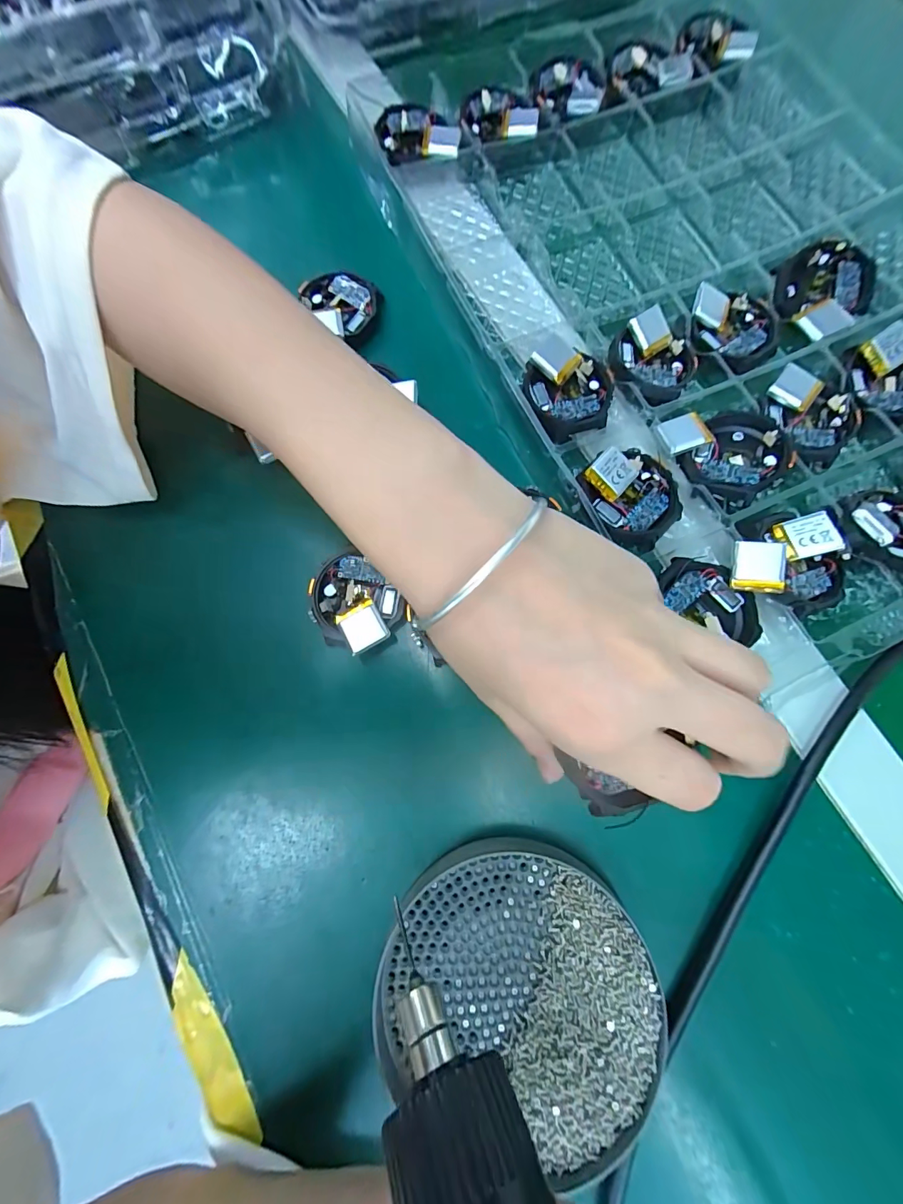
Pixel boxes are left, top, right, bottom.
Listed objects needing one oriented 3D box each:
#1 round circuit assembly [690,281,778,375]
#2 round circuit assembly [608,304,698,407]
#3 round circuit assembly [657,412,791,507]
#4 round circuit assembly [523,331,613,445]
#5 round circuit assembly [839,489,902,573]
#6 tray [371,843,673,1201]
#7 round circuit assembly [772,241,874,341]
[{"bbox_3d":[0.166,-0.160,0.239,0.049,0.015,0.049,0,78,1],"label":"round circuit assembly"},{"bbox_3d":[0.115,-0.139,0.231,0.046,0.013,0.054,29,80,7],"label":"round circuit assembly"},{"bbox_3d":[0.147,-0.083,0.215,0.049,0.014,0.057,-36,80,-6],"label":"round circuit assembly"},{"bbox_3d":[0.064,-0.118,0.225,0.045,0.018,0.053,-23,79,-4],"label":"round circuit assembly"},{"bbox_3d":[0.222,-0.036,0.202,0.044,0.015,0.047,0,78,1],"label":"round circuit assembly"},{"bbox_3d":[0.030,0.157,0.168,0.110,0.015,0.098,26,80,6],"label":"tray"},{"bbox_3d":[0.218,-0.186,0.238,0.053,0.014,0.052,0,78,1],"label":"round circuit assembly"}]

